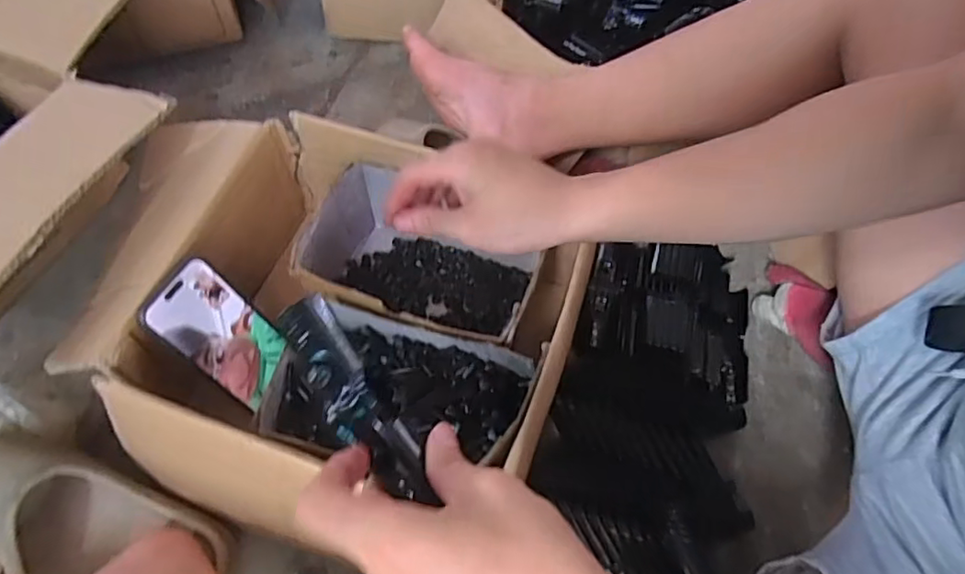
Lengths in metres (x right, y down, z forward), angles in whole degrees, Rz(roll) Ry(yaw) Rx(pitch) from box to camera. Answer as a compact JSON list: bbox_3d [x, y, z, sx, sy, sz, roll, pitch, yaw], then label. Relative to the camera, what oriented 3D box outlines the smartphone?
[{"bbox_3d":[-0.223,0.040,0.520,0.012,0.129,0.072,3,53,35],"label":"smartphone"}]

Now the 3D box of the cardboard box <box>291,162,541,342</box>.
[{"bbox_3d":[-0.058,-0.010,0.583,0.214,0.100,0.141,23,60,11],"label":"cardboard box"}]

